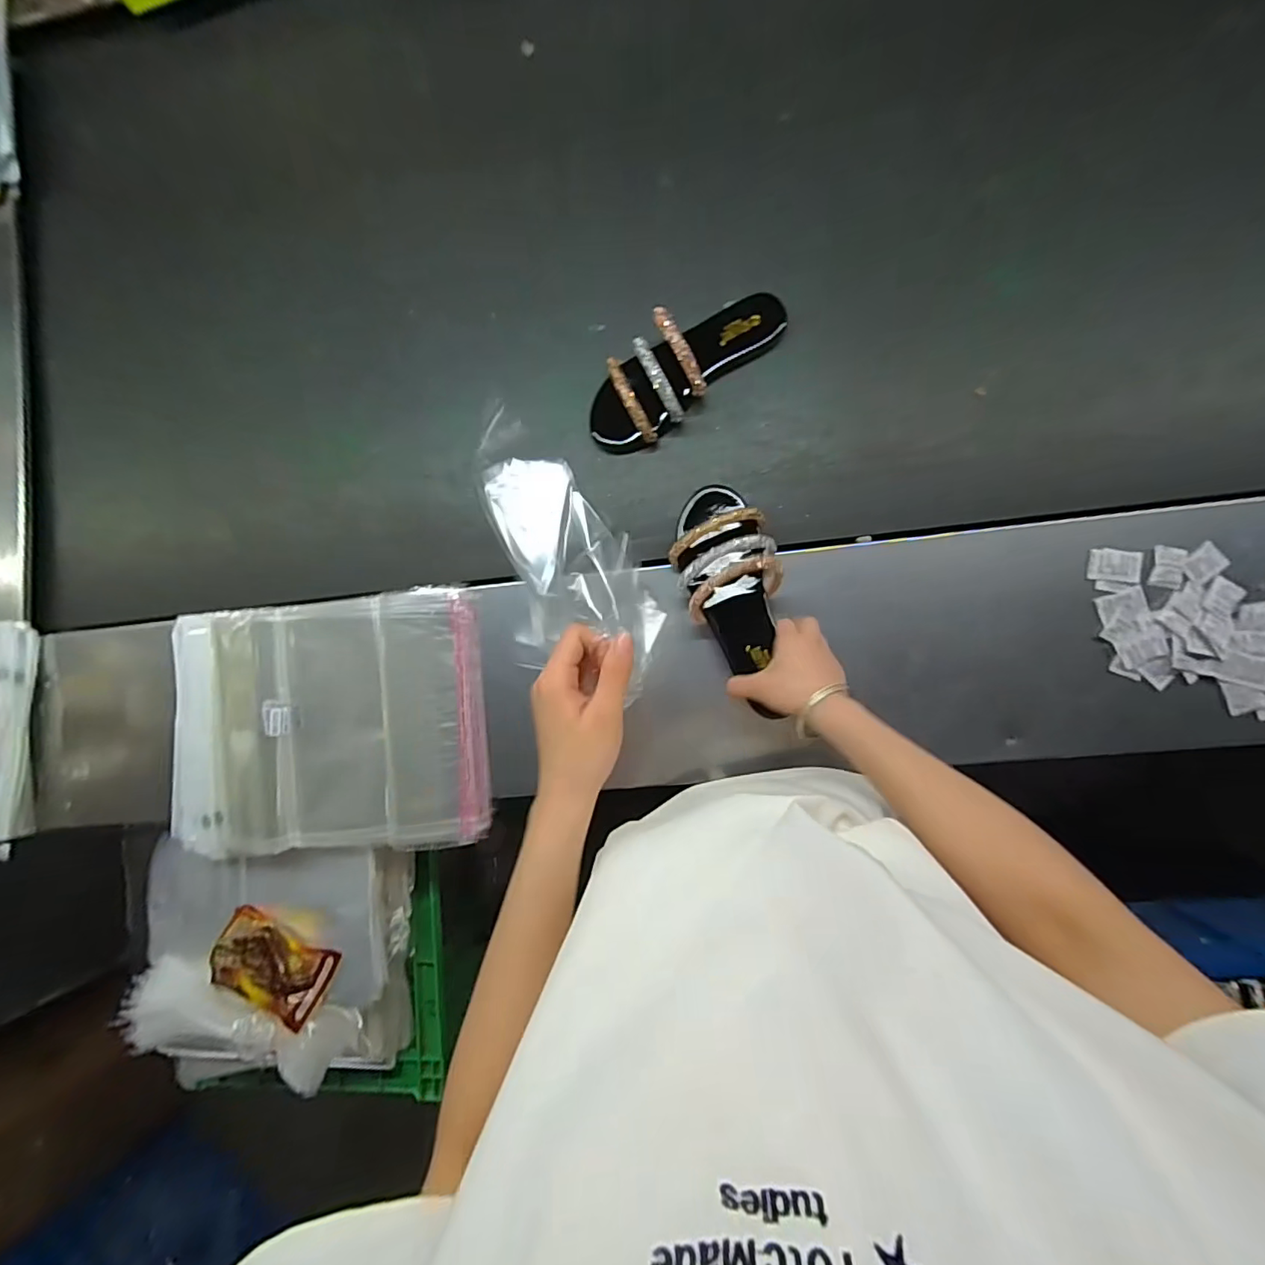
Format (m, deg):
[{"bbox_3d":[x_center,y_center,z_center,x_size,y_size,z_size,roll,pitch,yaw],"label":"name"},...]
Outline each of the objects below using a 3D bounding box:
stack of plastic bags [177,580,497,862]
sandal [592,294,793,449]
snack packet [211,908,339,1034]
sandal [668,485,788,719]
[{"bbox_3d":[-0.350,0.106,0.636,0.372,0.038,0.281,-5,87,6],"label":"stack of plastic bags"},{"bbox_3d":[0.054,-0.304,0.610,0.241,0.077,0.085,-40,84,3],"label":"sandal"},{"bbox_3d":[-0.427,0.398,0.652,0.135,0.017,0.100,24,90,7],"label":"snack packet"},{"bbox_3d":[0.101,-0.041,0.554,0.098,0.065,0.235,-13,81,4],"label":"sandal"}]

